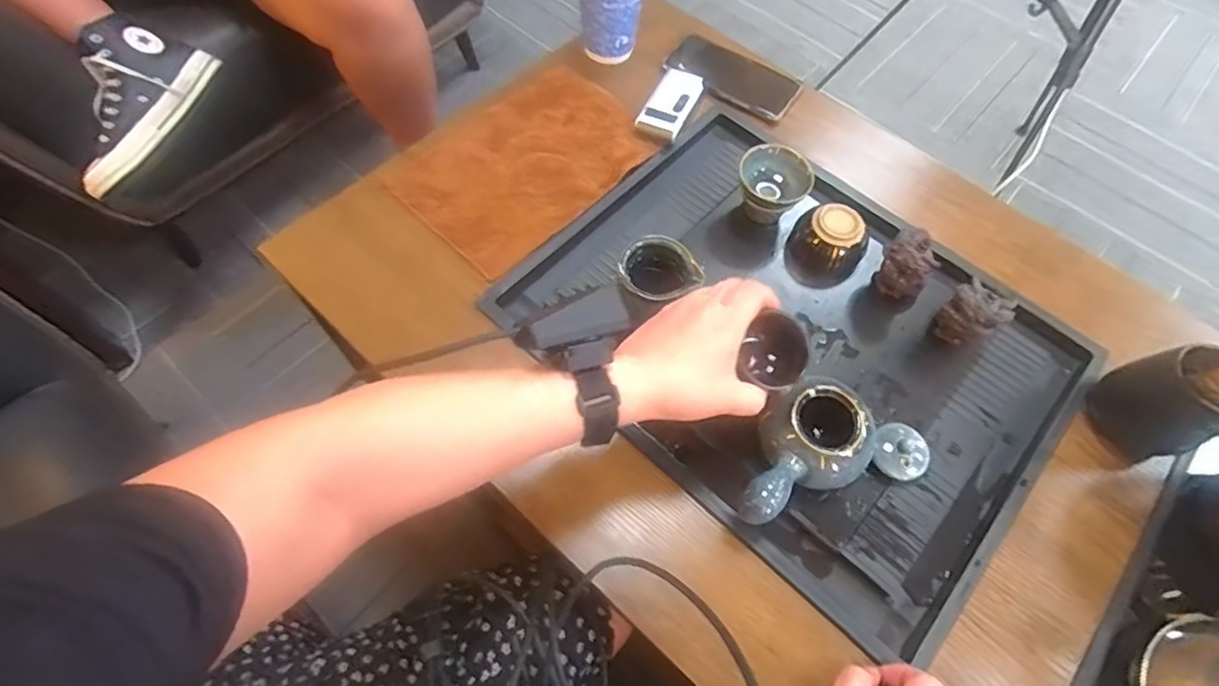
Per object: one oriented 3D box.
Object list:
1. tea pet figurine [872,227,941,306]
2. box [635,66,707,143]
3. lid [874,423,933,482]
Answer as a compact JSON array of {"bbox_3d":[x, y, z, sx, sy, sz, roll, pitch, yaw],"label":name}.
[{"bbox_3d":[0.286,-0.072,0.582,0.050,0.072,0.039,36,67,14],"label":"tea pet figurine"},{"bbox_3d":[0.072,-0.273,0.681,0.050,0.018,0.100,27,65,10],"label":"box"},{"bbox_3d":[0.256,0.093,0.520,0.052,0.027,0.047,-28,68,-16],"label":"lid"}]

